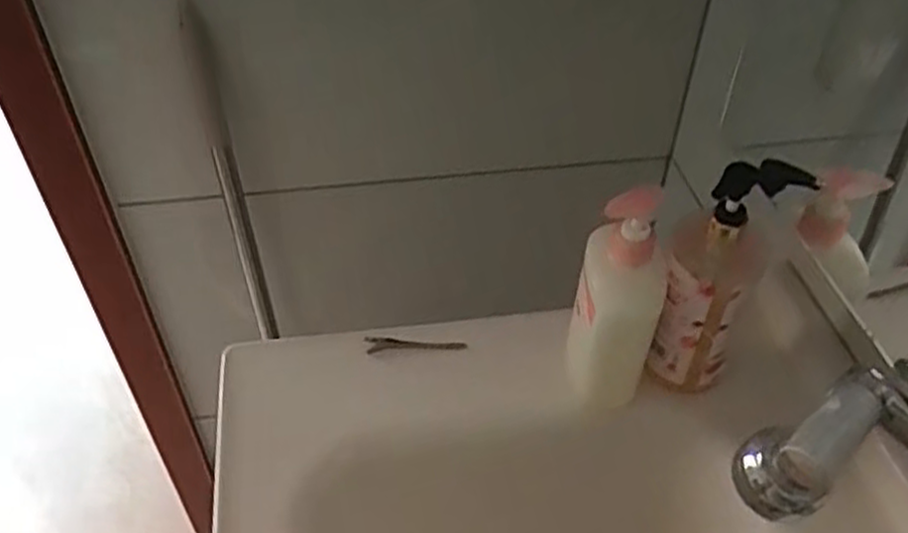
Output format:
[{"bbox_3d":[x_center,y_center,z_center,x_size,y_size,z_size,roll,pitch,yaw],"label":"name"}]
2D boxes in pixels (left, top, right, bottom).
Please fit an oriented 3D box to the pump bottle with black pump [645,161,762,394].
[{"bbox_3d":[0.189,0.011,0.579,0.068,0.189,0.060,23,49,19],"label":"pump bottle with black pump"}]

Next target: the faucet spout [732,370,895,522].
[{"bbox_3d":[0.190,0.095,0.411,0.057,0.098,0.046,19,25,-49],"label":"faucet spout"}]

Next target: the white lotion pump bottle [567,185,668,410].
[{"bbox_3d":[0.124,0.028,0.584,0.060,0.186,0.051,10,46,8],"label":"white lotion pump bottle"}]

